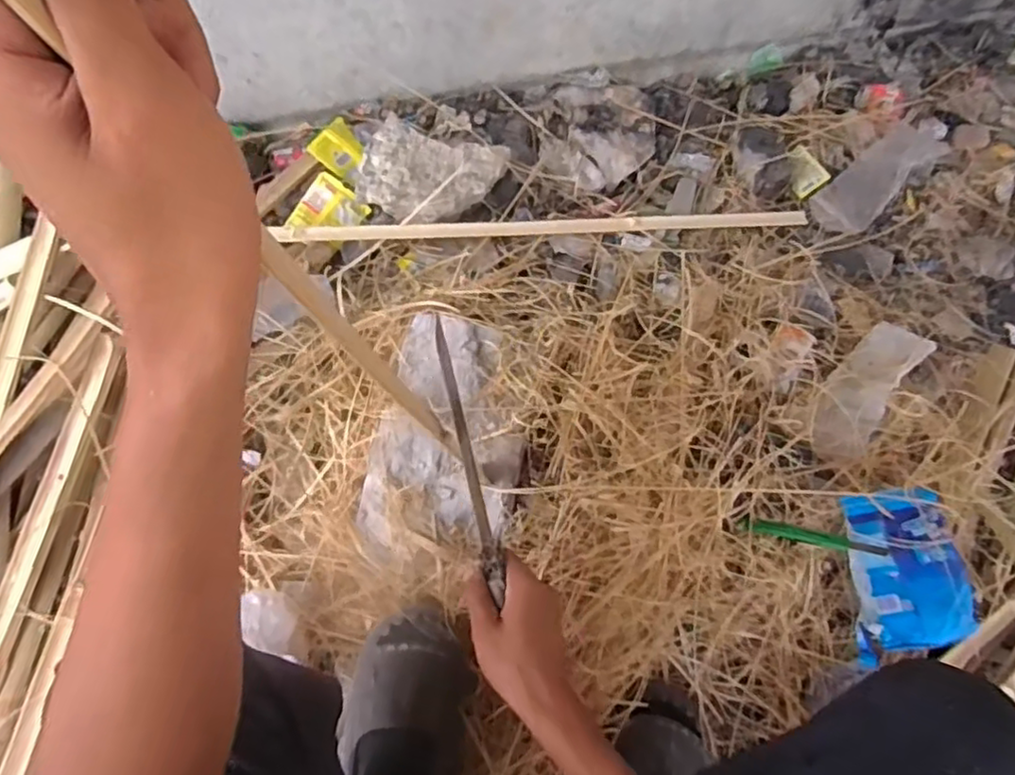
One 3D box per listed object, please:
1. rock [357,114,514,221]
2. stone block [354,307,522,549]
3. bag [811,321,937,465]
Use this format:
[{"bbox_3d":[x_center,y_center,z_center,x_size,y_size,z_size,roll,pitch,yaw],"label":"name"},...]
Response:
[{"bbox_3d":[-0.125,-0.348,1.104,0.215,0.083,0.166,14,65,6],"label":"rock"},{"bbox_3d":[-0.074,0.060,0.903,0.194,0.053,0.324,10,65,4],"label":"stone block"},{"bbox_3d":[0.525,0.003,0.979,0.091,0.046,0.262,38,70,16],"label":"bag"}]

